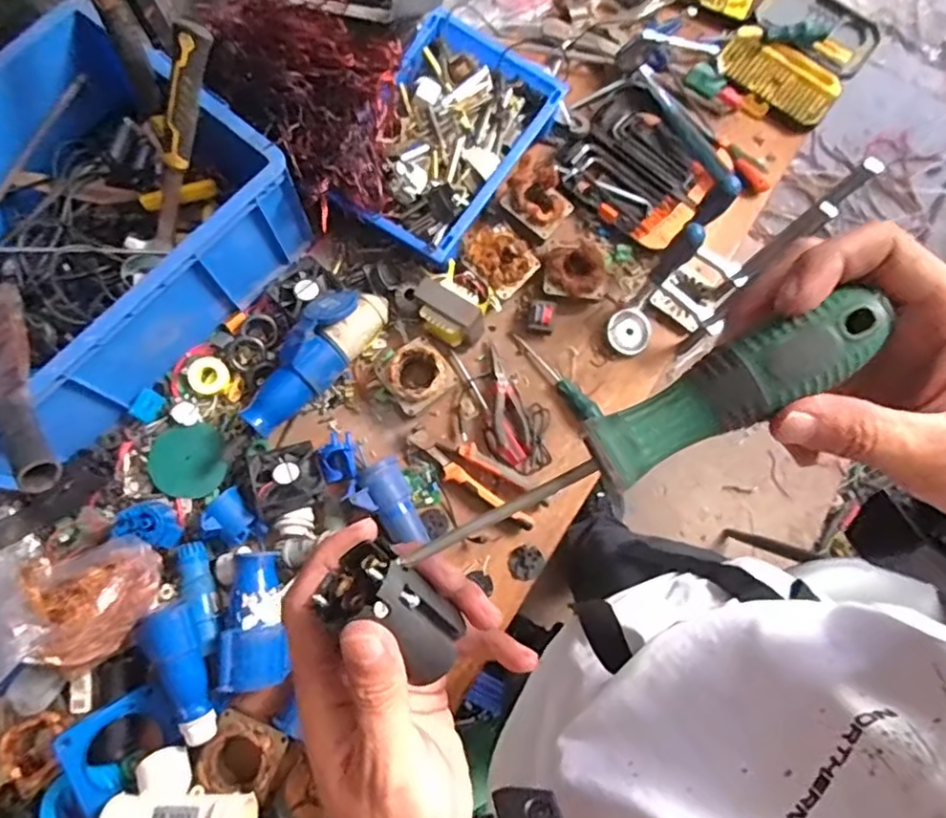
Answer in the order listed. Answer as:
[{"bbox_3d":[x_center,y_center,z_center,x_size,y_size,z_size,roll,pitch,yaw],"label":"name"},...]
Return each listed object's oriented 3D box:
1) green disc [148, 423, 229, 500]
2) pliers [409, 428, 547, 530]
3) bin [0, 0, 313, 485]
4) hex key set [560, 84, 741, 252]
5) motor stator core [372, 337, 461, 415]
[{"bbox_3d":[-0.355,0.066,0.772,0.088,0.008,0.088,2,80,-11],"label":"green disc"},{"bbox_3d":[0.005,0.079,0.785,0.187,0.016,0.054,30,76,7],"label":"pliers"},{"bbox_3d":[-0.503,-0.200,0.751,0.426,0.166,0.477,38,77,9],"label":"bin"},{"bbox_3d":[0.241,-0.350,0.895,0.210,0.024,0.195,41,78,9],"label":"hex key set"},{"bbox_3d":[-0.071,-0.044,0.805,0.086,0.056,0.085,-35,78,-10],"label":"motor stator core"}]

